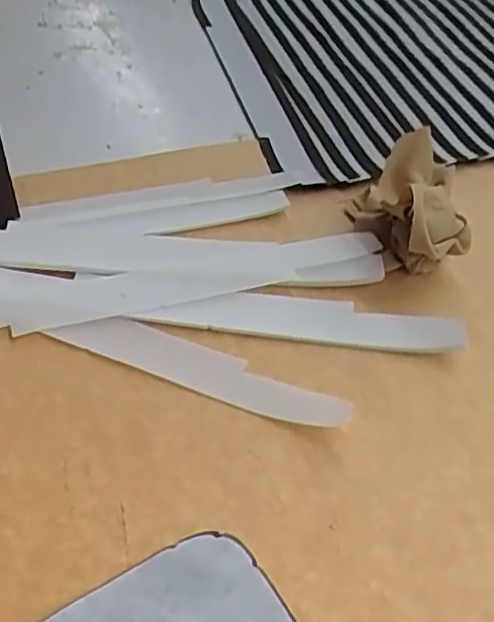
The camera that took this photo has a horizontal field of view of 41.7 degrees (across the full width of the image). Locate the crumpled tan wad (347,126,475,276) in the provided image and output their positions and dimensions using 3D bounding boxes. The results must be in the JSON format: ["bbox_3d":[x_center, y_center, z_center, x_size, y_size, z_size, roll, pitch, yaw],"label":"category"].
[{"bbox_3d":[0.093,-0.060,0.356,0.055,0.060,0.072,5,51,-1],"label":"crumpled tan wad"}]

